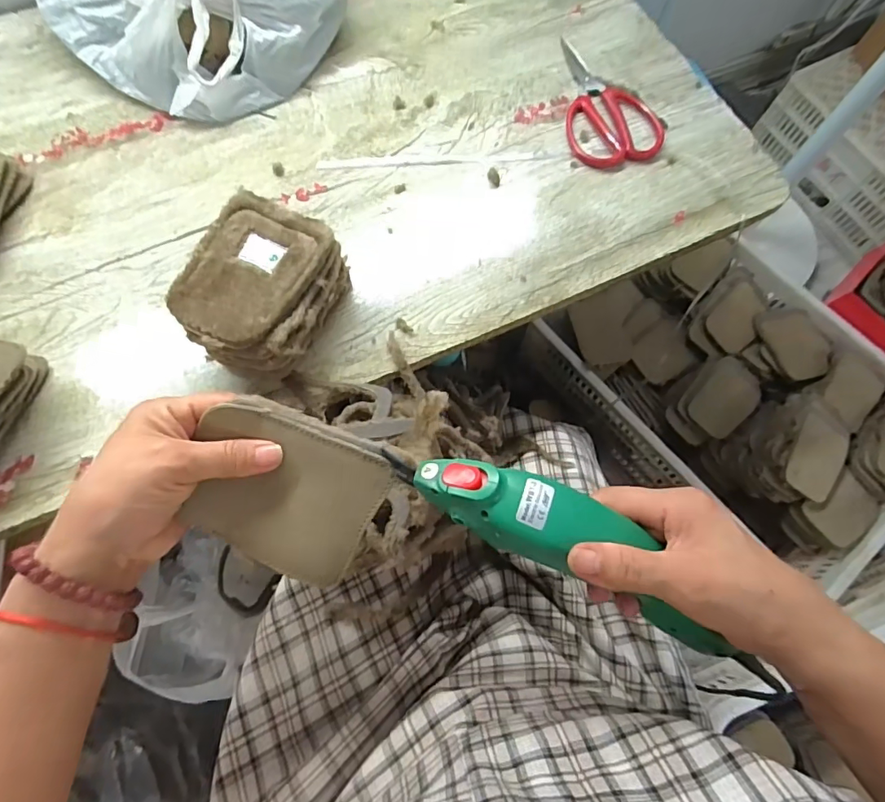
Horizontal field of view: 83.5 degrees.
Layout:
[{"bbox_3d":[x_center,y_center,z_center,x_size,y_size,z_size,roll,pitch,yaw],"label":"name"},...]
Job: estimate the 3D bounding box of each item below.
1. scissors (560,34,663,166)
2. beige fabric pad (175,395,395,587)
[{"bbox_3d":[0.178,-0.333,0.544,0.096,0.009,0.183,-4,69,-2],"label":"scissors"},{"bbox_3d":[-0.091,0.052,0.286,0.104,0.013,0.089,24,96,-7],"label":"beige fabric pad"}]

